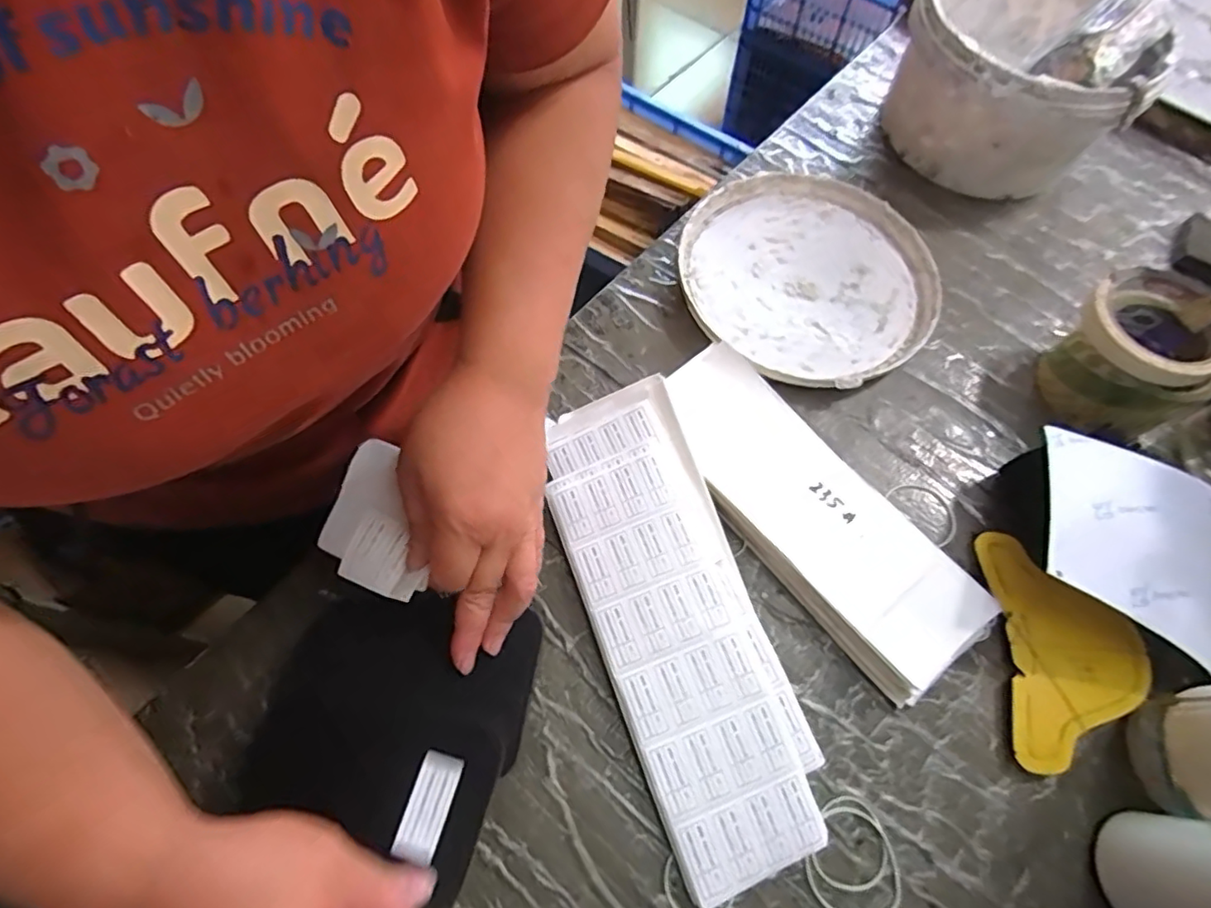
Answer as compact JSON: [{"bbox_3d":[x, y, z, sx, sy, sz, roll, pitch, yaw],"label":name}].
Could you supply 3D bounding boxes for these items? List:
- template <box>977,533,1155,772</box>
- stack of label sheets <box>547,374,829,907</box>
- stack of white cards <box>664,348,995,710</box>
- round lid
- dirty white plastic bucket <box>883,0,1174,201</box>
[{"bbox_3d":[0.298,0.126,0.389,0.086,0.016,0.142,4,65,-1],"label":"template"},{"bbox_3d":[0.042,0.098,0.387,0.102,0.029,0.303,-18,67,-10],"label":"stack of label sheets"},{"bbox_3d":[0.137,0.036,0.419,0.088,0.028,0.256,-34,71,-17],"label":"stack of white cards"},{"bbox_3d":[0.168,-0.151,0.508,0.204,0.021,0.206,1,65,-2],"label":"round lid"},{"bbox_3d":[0.374,-0.356,0.552,0.190,0.139,0.215,31,68,12],"label":"dirty white plastic bucket"}]

